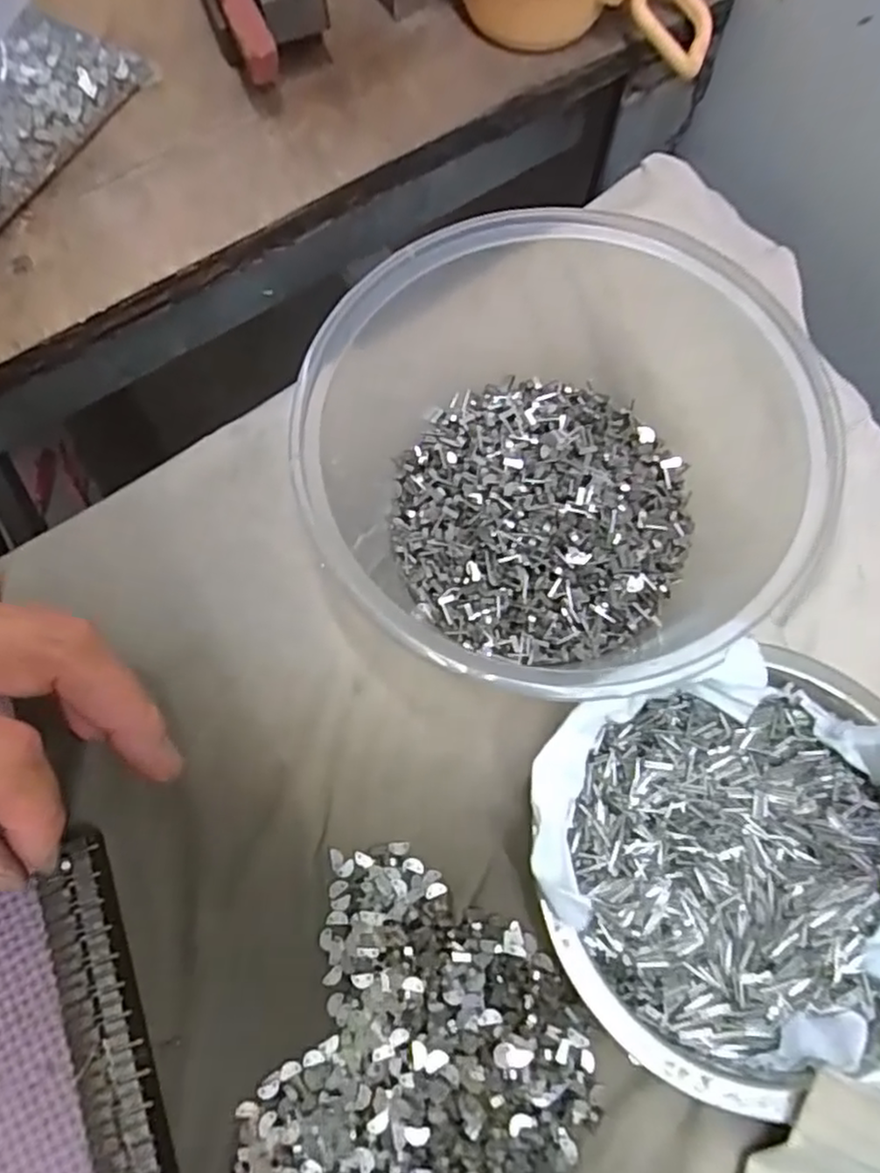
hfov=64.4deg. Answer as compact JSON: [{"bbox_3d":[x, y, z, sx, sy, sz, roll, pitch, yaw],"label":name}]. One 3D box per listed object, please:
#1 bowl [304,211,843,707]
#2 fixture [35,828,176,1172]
[{"bbox_3d":[0.029,-0.044,0.211,0.141,0.061,0.154,0,76,1],"label":"bowl"},{"bbox_3d":[-0.097,0.123,0.203,0.020,0.009,0.099,-20,74,-4],"label":"fixture"}]

